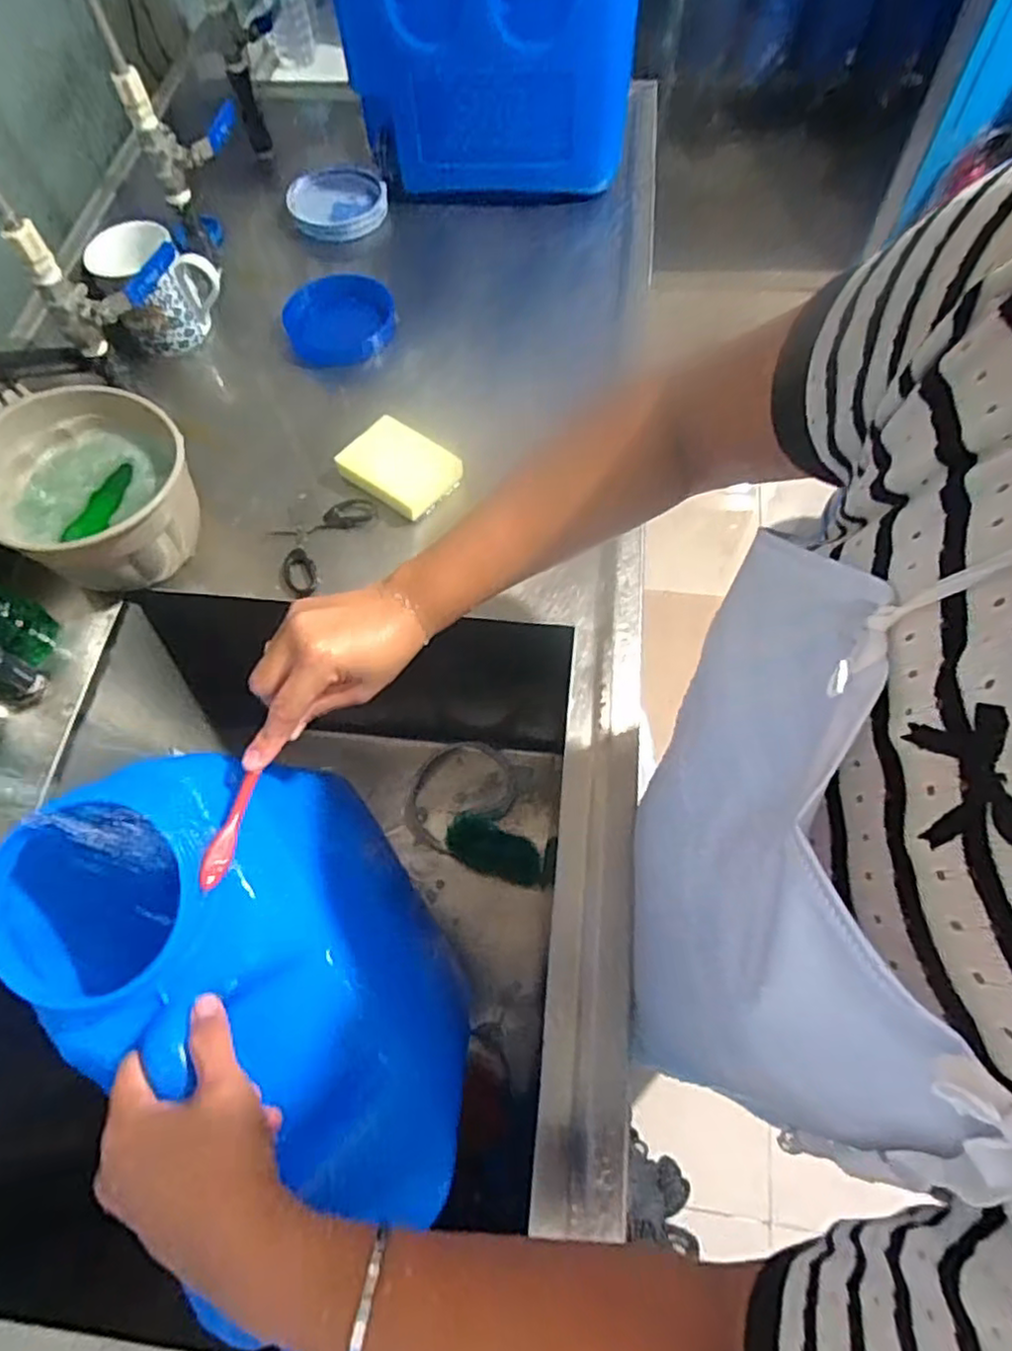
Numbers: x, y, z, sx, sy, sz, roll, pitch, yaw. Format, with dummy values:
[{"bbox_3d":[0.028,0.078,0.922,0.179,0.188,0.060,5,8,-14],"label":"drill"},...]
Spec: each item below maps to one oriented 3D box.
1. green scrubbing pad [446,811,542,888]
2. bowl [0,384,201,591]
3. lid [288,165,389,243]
[{"bbox_3d":[-0.015,0.228,0.878,0.131,0.017,0.062,28,69,2],"label":"green scrubbing pad"},{"bbox_3d":[-0.371,-0.164,0.614,0.189,0.100,0.169,31,70,16],"label":"bowl"},{"bbox_3d":[-0.214,-0.602,0.860,0.117,0.024,0.119,0,75,-1],"label":"lid"}]

